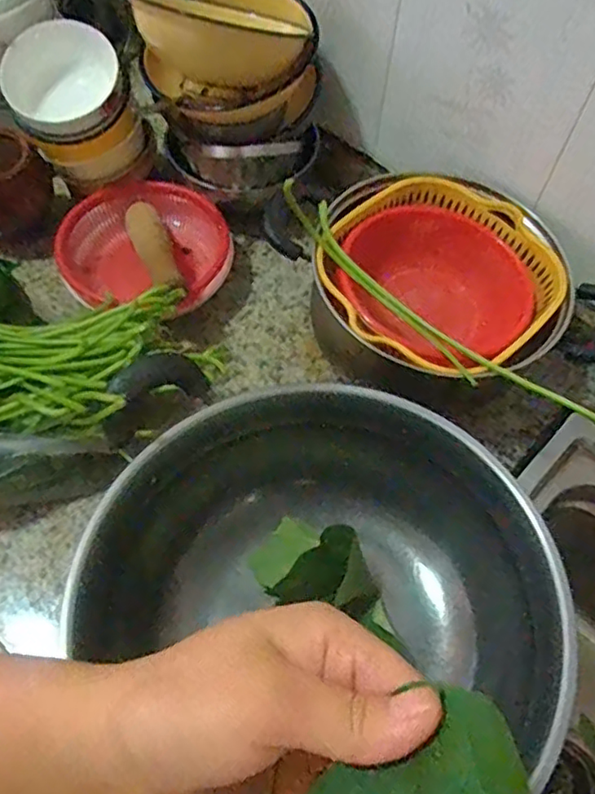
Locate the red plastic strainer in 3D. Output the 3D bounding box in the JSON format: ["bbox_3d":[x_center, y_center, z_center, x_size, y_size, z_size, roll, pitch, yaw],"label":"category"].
[{"bbox_3d":[-0.158,-0.150,0.674,0.176,0.069,0.160,1,60,-1],"label":"red plastic strainer"}]

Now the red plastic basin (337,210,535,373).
[{"bbox_3d":[0.134,-0.108,0.591,0.147,0.054,0.163,-35,67,-20],"label":"red plastic basin"}]

